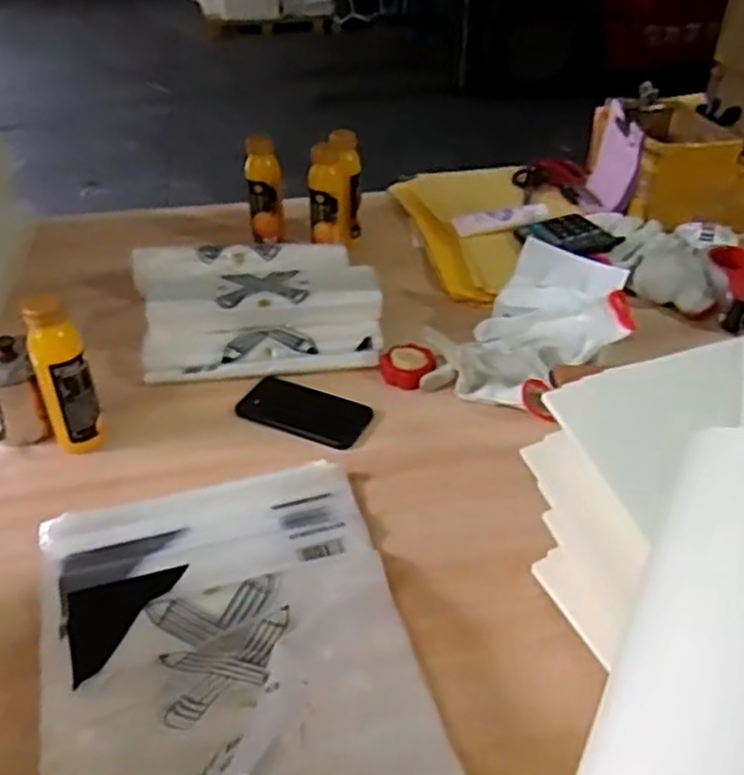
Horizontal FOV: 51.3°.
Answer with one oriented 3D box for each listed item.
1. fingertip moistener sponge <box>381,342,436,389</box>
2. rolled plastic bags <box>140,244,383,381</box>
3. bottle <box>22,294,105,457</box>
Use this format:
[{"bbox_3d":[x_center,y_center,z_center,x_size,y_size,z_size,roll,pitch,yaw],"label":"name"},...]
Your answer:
[{"bbox_3d":[0.044,-0.026,0.953,0.064,0.028,0.067,-1,38,-1],"label":"fingertip moistener sponge"},{"bbox_3d":[-0.151,-0.114,1.005,0.305,0.083,0.244,-7,38,-9],"label":"rolled plastic bags"},{"bbox_3d":[-0.315,-0.011,0.794,0.050,0.167,0.047,-17,41,-21],"label":"bottle"}]

